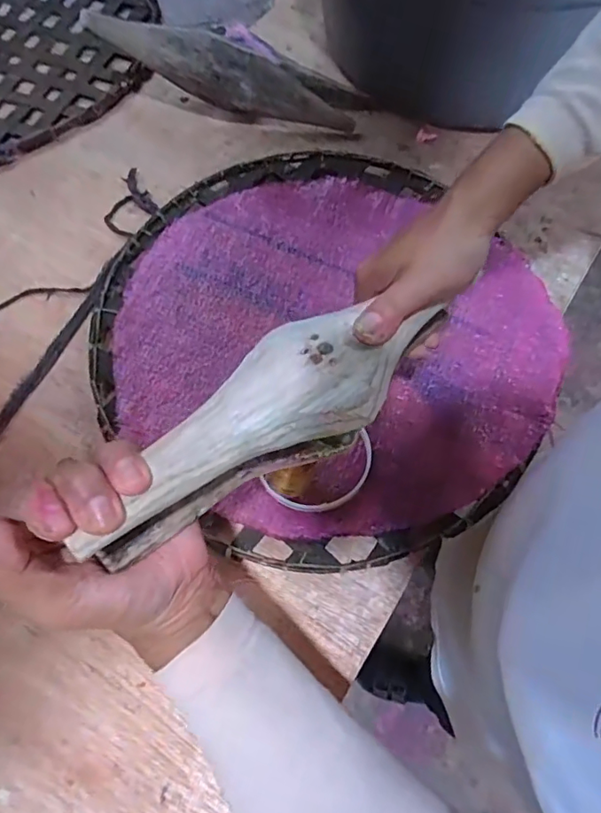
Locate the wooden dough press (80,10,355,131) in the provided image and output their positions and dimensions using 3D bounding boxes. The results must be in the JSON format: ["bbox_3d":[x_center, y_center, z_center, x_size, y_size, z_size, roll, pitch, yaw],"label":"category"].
[{"bbox_3d":[-0.071,-0.328,0.518,0.266,0.055,0.039,14,68,-12],"label":"wooden dough press"}]

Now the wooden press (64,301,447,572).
[{"bbox_3d":[-0.011,0.002,0.269,0.207,0.049,0.067,-36,72,-20],"label":"wooden press"}]

